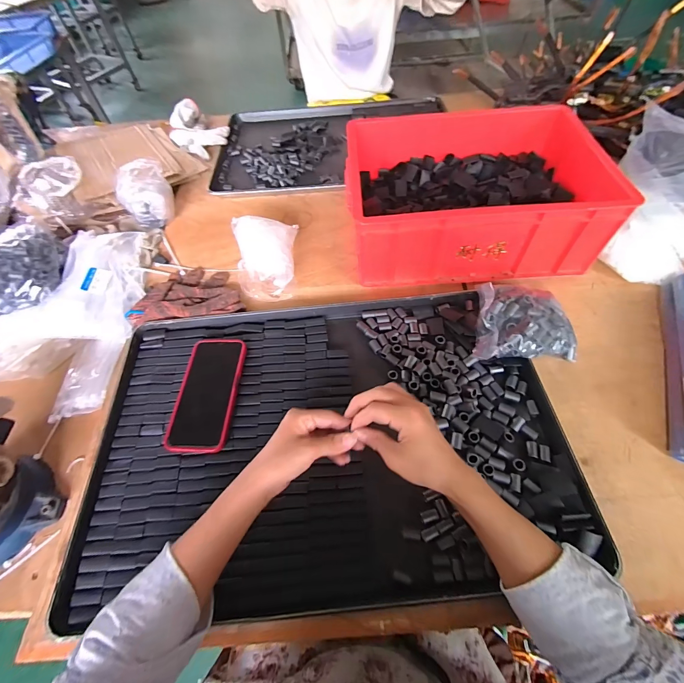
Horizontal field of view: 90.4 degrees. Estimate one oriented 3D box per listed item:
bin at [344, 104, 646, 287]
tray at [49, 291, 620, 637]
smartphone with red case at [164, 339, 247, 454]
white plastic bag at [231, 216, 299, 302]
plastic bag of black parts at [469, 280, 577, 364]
[{"bbox_3d":[0.221,-0.270,0.617,0.398,0.143,0.307,-3,57,2],"label":"bin"},{"bbox_3d":[-0.024,0.111,0.453,0.590,0.029,0.401,-5,57,0],"label":"tray"},{"bbox_3d":[-0.189,0.071,0.484,0.082,0.019,0.171,-1,57,3],"label":"smartphone with red case"},{"bbox_3d":[-0.140,-0.157,0.610,0.113,0.051,0.174,-6,57,0],"label":"white plastic bag"},{"bbox_3d":[0.263,-0.028,0.507,0.143,0.066,0.111,-4,57,1],"label":"plastic bag of black parts"}]

